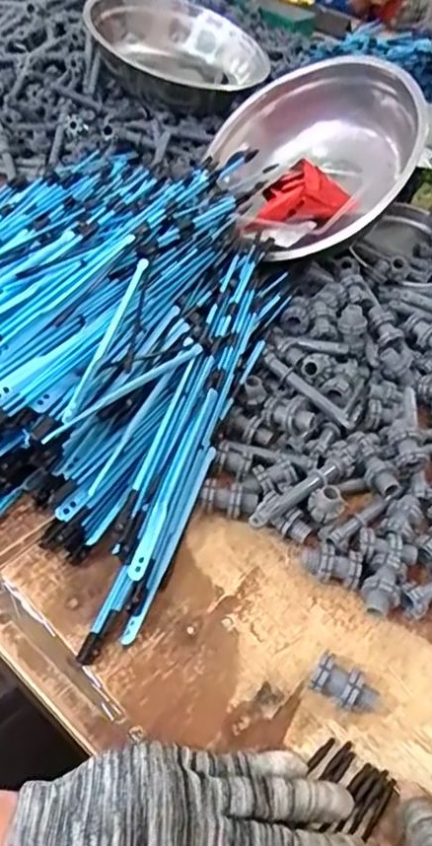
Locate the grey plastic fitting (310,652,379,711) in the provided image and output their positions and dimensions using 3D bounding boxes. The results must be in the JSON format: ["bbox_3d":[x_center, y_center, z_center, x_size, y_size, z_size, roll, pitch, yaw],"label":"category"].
[{"bbox_3d":[0.072,0.151,0.347,0.037,0.027,0.020,31,53,18],"label":"grey plastic fitting"}]

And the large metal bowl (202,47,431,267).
[{"bbox_3d":[0.104,-0.252,0.591,0.185,0.070,0.234,-35,54,16],"label":"large metal bowl"}]

